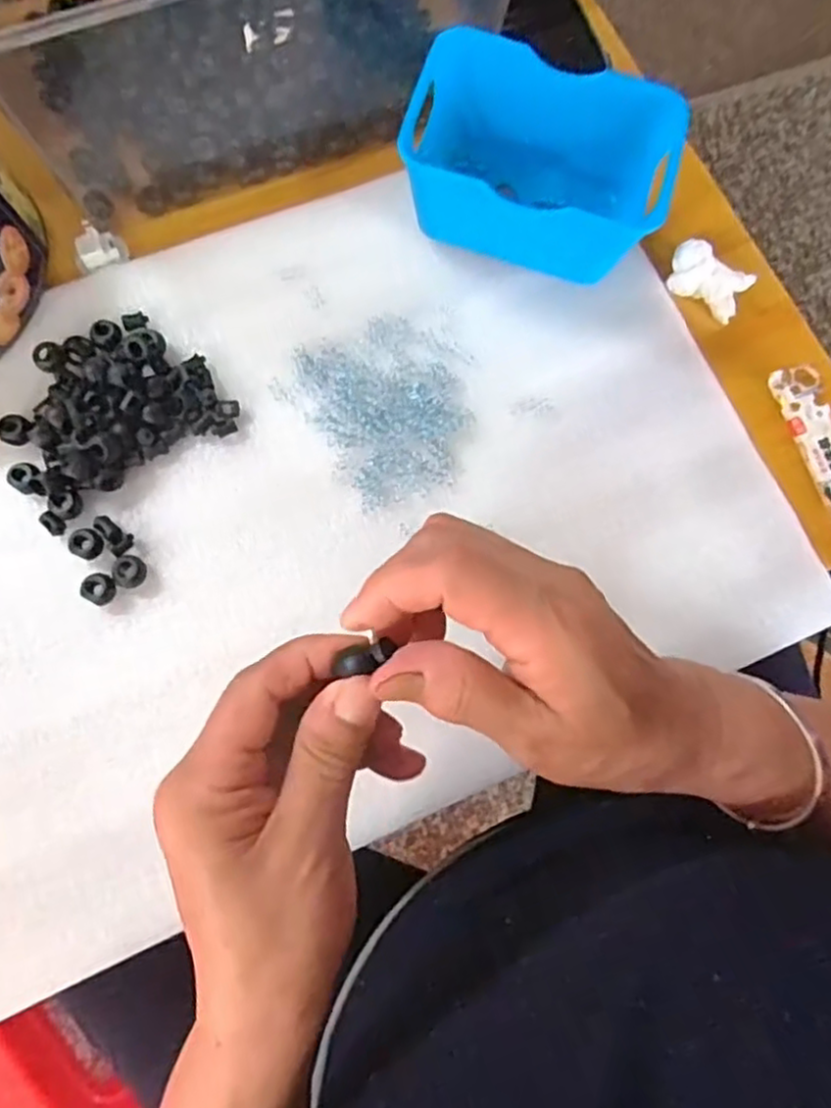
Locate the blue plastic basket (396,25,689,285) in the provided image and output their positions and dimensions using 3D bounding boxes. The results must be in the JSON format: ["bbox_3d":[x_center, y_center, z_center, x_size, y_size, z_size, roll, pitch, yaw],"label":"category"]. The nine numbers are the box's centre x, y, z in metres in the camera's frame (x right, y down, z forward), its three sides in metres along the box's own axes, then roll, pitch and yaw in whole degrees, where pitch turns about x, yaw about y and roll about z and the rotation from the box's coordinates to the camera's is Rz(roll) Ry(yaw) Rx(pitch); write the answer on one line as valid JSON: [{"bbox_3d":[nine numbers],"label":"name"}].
[{"bbox_3d":[0.071,-0.231,0.409,0.154,0.063,0.108,23,77,3],"label":"blue plastic basket"}]

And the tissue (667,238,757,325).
[{"bbox_3d":[0.190,-0.178,0.444,0.051,0.015,0.033,30,77,5],"label":"tissue"}]

